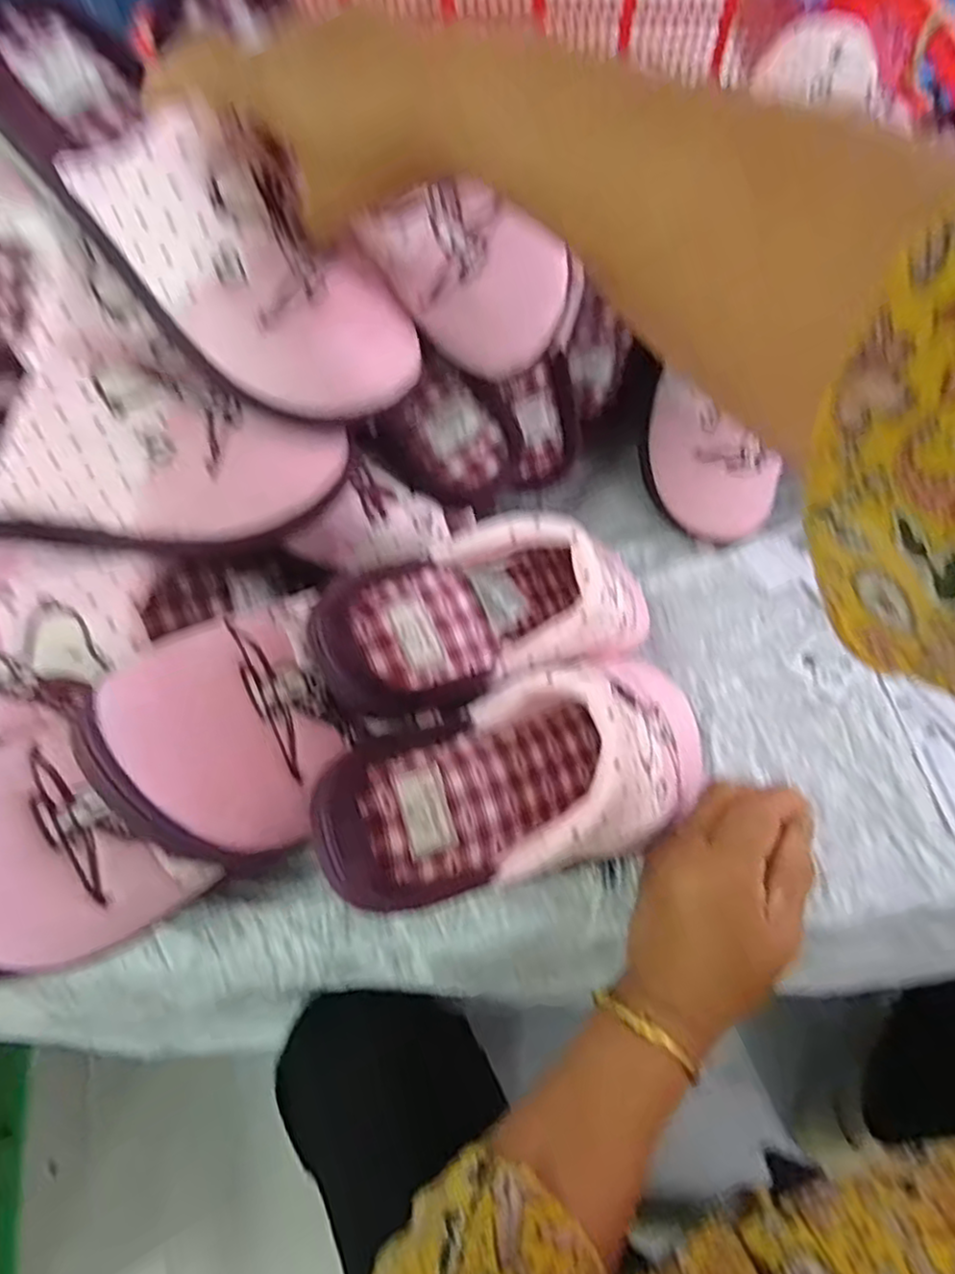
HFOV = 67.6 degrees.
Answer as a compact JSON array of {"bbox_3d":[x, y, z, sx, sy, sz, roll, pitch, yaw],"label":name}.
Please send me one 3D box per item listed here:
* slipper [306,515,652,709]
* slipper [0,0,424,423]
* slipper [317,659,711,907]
[{"bbox_3d":[0.020,-0.020,0.369,0.218,0.066,0.082,-15,61,-33],"label":"slipper"},{"bbox_3d":[-0.127,-0.201,0.318,0.237,0.075,0.095,44,67,-6],"label":"slipper"},{"bbox_3d":[0.043,0.061,0.338,0.234,0.068,0.085,-13,61,-31],"label":"slipper"}]

